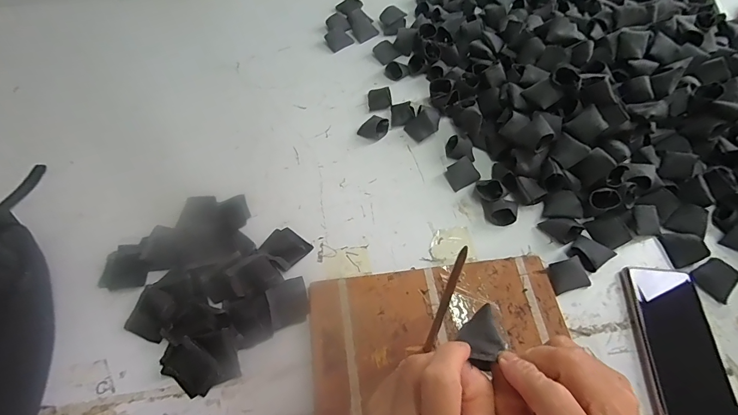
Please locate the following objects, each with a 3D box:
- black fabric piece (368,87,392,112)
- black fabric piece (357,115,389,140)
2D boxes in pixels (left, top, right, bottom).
[{"bbox_3d":[0.017,-0.172,0.587,0.036,0.013,0.037,-3,59,0],"label":"black fabric piece"},{"bbox_3d":[0.010,-0.124,0.555,0.038,0.020,0.047,33,65,19],"label":"black fabric piece"}]

